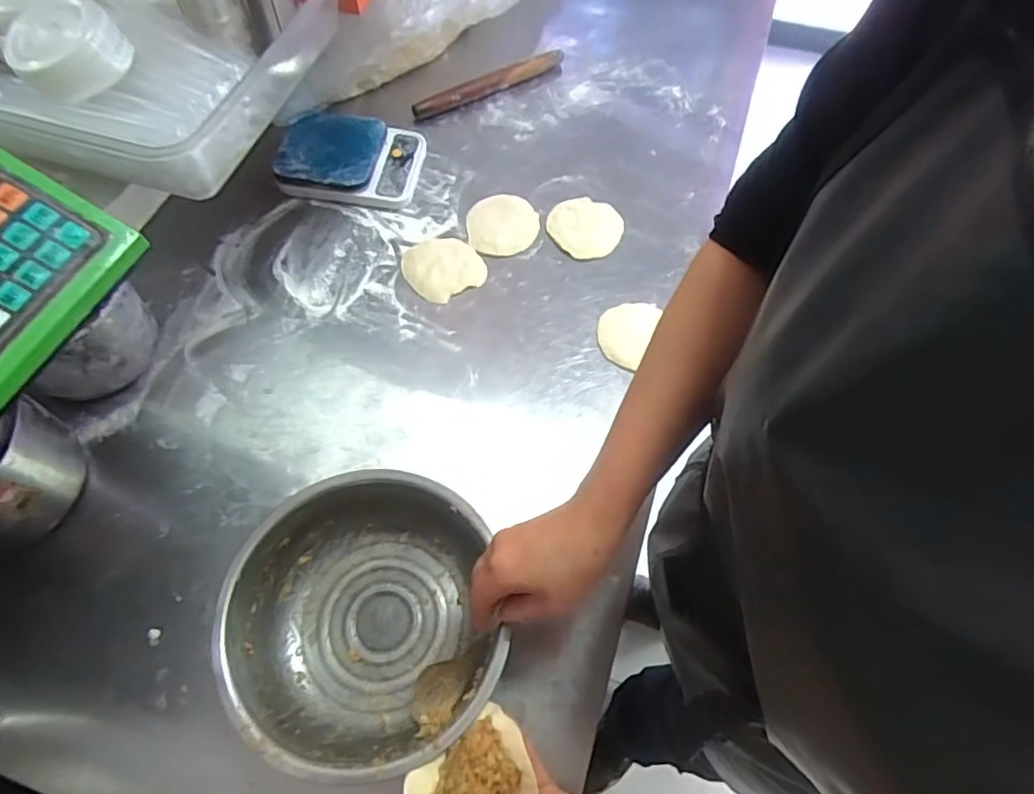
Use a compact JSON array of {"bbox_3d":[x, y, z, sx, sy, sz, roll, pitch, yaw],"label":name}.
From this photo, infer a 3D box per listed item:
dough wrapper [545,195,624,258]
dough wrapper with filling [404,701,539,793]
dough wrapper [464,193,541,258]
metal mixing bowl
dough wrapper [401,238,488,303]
[{"bbox_3d":[0.091,-0.226,0.783,0.098,0.007,0.094,1,62,-1],"label":"dough wrapper"},{"bbox_3d":[-0.031,0.276,0.426,0.088,0.034,0.063,-36,70,-16],"label":"dough wrapper with filling"},{"bbox_3d":[-0.019,-0.227,0.787,0.092,0.008,0.100,1,64,-5],"label":"dough wrapper"},{"bbox_3d":[-0.131,0.191,0.523,0.212,0.083,0.226,0,65,-1],"label":"metal mixing bowl"},{"bbox_3d":[-0.094,-0.167,0.753,0.095,0.013,0.094,1,62,-1],"label":"dough wrapper"}]

